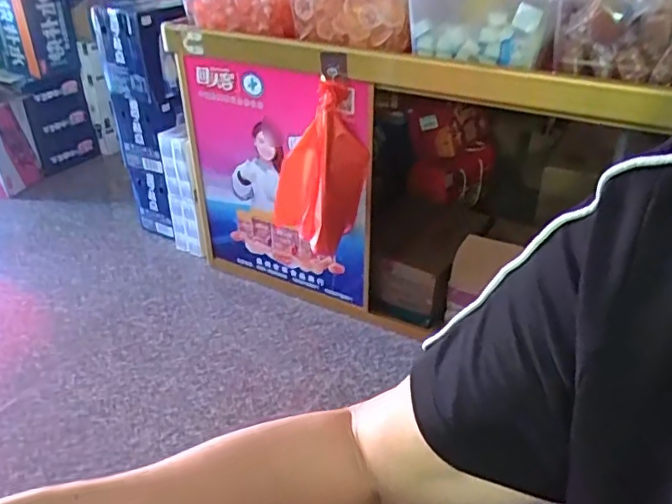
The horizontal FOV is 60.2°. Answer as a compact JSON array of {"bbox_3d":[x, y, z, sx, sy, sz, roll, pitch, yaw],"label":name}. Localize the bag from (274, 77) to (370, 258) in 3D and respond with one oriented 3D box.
[{"bbox_3d":[-0.036,-0.179,1.350,0.226,0.362,0.201,-4,32,-6],"label":"bag"}]

